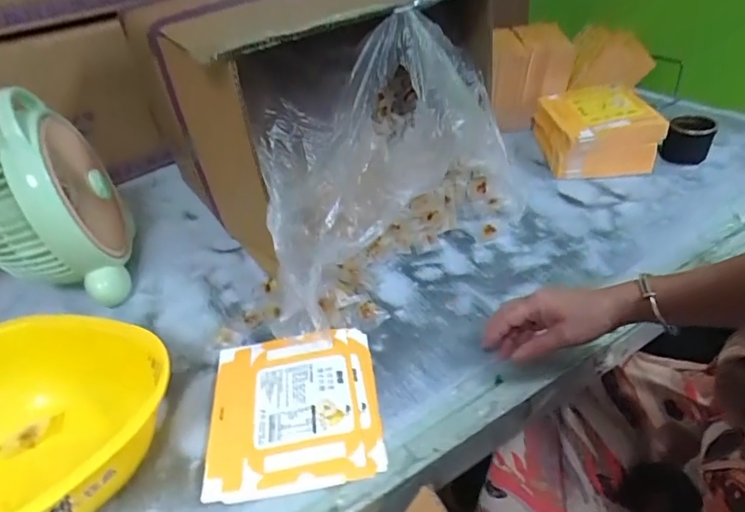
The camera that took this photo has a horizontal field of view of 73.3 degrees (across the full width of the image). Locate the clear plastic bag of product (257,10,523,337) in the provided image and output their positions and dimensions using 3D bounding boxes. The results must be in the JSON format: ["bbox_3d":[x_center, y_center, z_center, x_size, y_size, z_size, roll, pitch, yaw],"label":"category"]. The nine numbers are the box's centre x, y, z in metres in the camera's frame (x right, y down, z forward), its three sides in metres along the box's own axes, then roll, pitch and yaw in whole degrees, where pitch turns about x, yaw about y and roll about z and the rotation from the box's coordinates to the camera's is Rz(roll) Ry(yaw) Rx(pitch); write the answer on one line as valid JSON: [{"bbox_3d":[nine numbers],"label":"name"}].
[{"bbox_3d":[0.024,-0.115,0.598,0.382,0.256,0.169,-28,43,-25],"label":"clear plastic bag of product"}]

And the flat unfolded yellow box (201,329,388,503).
[{"bbox_3d":[-0.075,0.143,0.482,0.156,0.011,0.169,-9,38,-3],"label":"flat unfolded yellow box"}]

